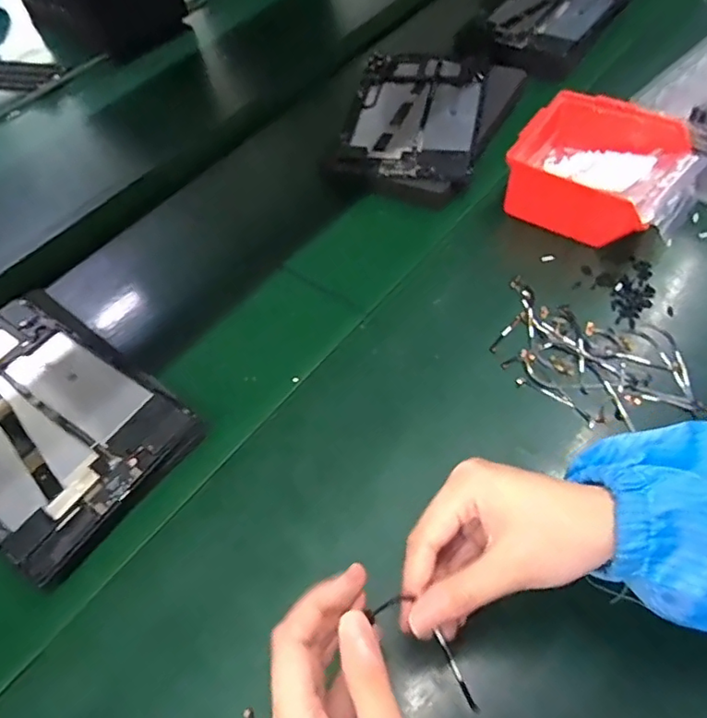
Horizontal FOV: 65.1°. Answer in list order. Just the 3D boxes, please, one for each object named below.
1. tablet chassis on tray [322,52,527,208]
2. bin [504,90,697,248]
[{"bbox_3d":[0.069,-0.273,0.624,0.180,0.023,0.239,18,59,19],"label":"tablet chassis on tray"},{"bbox_3d":[0.226,-0.174,0.521,0.136,0.071,0.122,28,63,25],"label":"bin"}]

